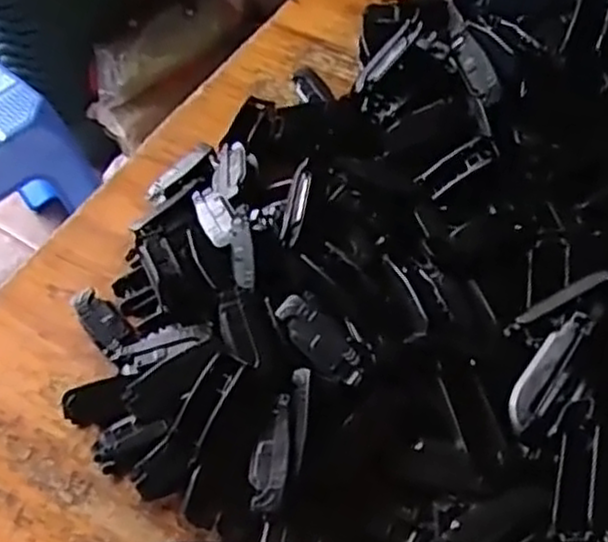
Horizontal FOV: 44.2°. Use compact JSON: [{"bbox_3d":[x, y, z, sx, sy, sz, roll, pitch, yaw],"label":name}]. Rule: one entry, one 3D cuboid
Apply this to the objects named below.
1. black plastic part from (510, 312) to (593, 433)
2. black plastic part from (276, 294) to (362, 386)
[{"bbox_3d":[0.096,0.039,0.295,0.015,0.005,0.051,32,81,23],"label":"black plastic part"},{"bbox_3d":[0.007,0.029,0.317,0.016,0.009,0.047,-36,60,-20],"label":"black plastic part"}]

